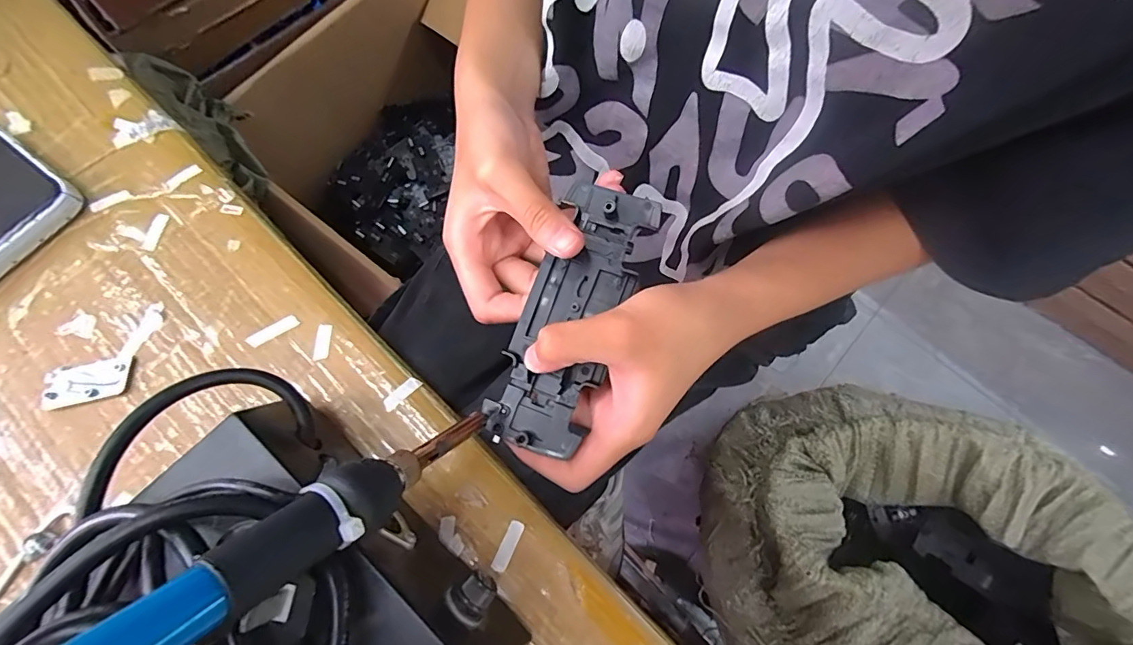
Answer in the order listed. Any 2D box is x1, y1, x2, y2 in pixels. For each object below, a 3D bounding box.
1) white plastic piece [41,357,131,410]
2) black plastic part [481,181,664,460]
[{"bbox_3d":[-0.211,0.026,0.212,0.034,0.004,0.018,-12,73,-6],"label":"white plastic piece"},{"bbox_3d":[0.002,-0.003,0.226,0.045,0.011,0.125,21,83,5],"label":"black plastic part"}]

